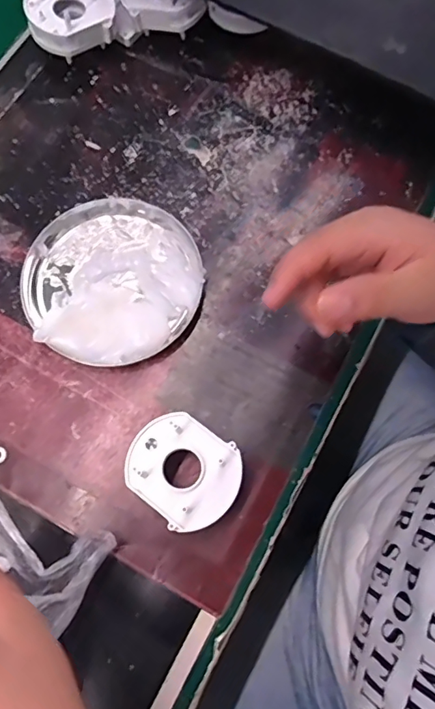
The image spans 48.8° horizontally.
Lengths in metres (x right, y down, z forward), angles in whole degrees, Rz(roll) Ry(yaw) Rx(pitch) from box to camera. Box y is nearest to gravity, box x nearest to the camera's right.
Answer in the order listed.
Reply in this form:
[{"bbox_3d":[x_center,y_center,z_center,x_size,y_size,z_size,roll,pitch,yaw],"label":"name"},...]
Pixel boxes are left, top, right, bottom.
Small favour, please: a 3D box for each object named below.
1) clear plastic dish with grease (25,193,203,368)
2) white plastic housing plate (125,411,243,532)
[{"bbox_3d":[-0.076,-0.056,0.347,0.126,0.026,0.125,0,73,-1],"label":"clear plastic dish with grease"},{"bbox_3d":[-0.021,0.074,0.307,0.070,0.030,0.059,43,77,11],"label":"white plastic housing plate"}]

